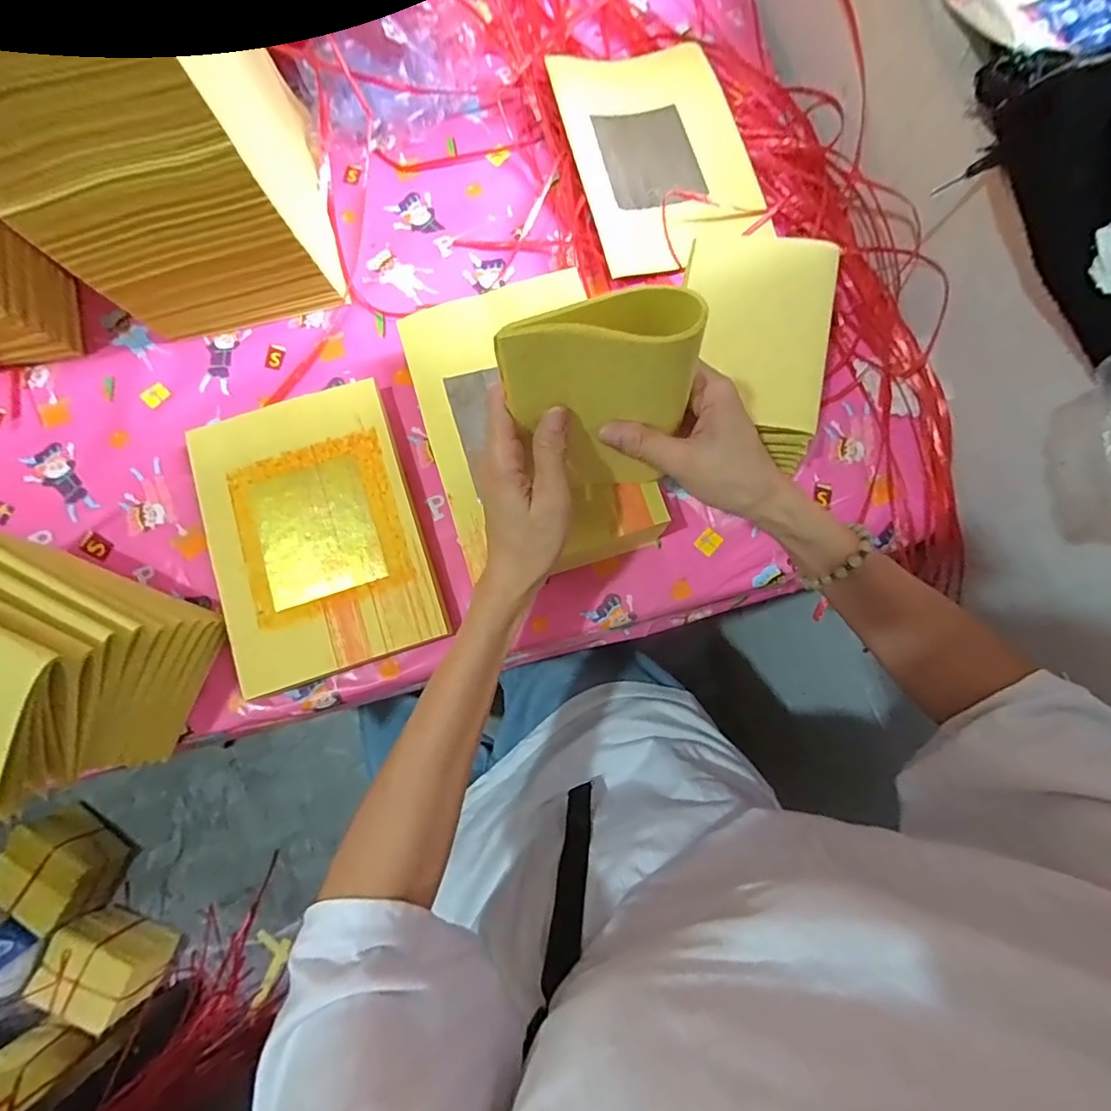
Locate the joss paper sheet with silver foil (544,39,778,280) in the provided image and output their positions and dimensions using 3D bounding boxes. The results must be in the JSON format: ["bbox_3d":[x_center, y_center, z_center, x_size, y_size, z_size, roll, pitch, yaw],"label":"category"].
[{"bbox_3d":[0.096,-0.387,0.503,0.157,0.025,0.251,-15,80,-4],"label":"joss paper sheet with silver foil"}]

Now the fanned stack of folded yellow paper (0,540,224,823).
[{"bbox_3d":[-0.370,0.079,0.374,0.176,0.126,0.152,20,79,3],"label":"fanned stack of folded yellow paper"}]

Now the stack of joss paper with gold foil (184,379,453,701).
[{"bbox_3d":[-0.197,-0.018,0.444,0.161,0.025,0.227,-18,80,-4],"label":"stack of joss paper with gold foil"}]

